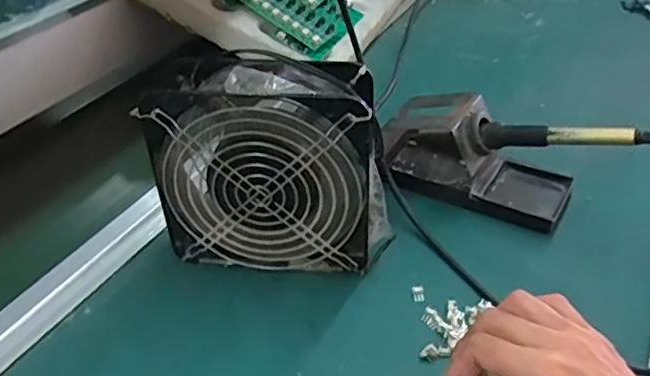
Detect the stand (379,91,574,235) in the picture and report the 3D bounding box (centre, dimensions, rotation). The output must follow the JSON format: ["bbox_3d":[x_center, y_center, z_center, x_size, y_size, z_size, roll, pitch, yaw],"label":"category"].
[{"bbox_3d":[0.124,-0.031,0.517,0.165,0.072,0.077,21,43,27],"label":"stand"}]

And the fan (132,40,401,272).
[{"bbox_3d":[-0.035,-0.014,0.434,0.160,0.153,0.062,5,38,9],"label":"fan"}]

